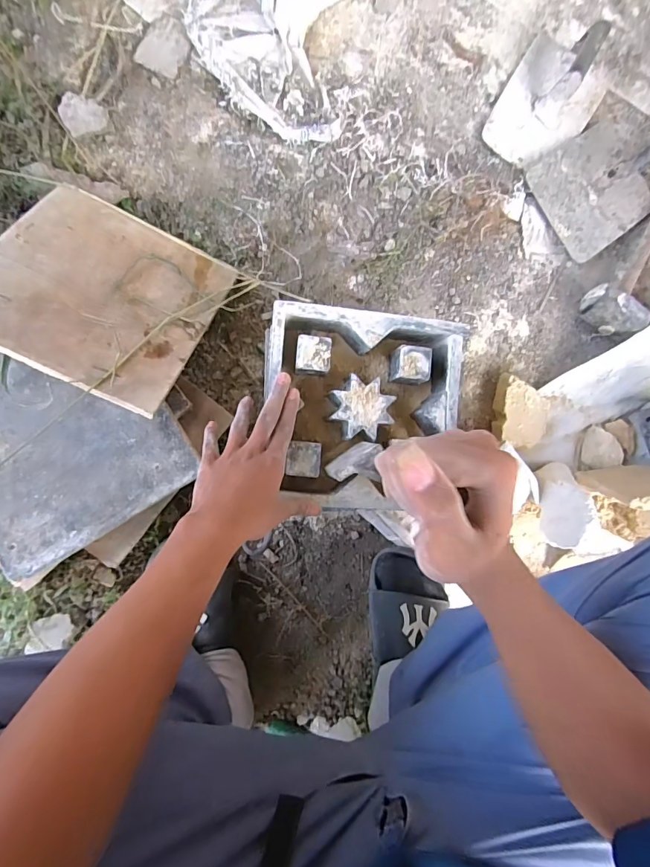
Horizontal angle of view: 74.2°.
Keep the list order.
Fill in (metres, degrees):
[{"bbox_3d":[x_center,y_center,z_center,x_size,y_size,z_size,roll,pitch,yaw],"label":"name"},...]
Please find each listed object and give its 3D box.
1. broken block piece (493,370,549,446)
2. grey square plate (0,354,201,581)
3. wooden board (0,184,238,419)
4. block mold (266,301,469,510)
[{"bbox_3d":[0.300,-0.034,0.657,0.081,0.031,0.106,3,88,-8],"label":"broken block piece"},{"bbox_3d":[-0.313,0.007,0.502,0.237,0.016,0.245,-33,93,-7],"label":"grey square plate"},{"bbox_3d":[-0.261,-0.171,0.511,0.241,0.009,0.248,25,59,-12],"label":"wooden board"},{"bbox_3d":[0.041,-0.028,0.520,0.224,0.062,0.224,5,88,-8],"label":"block mold"}]

